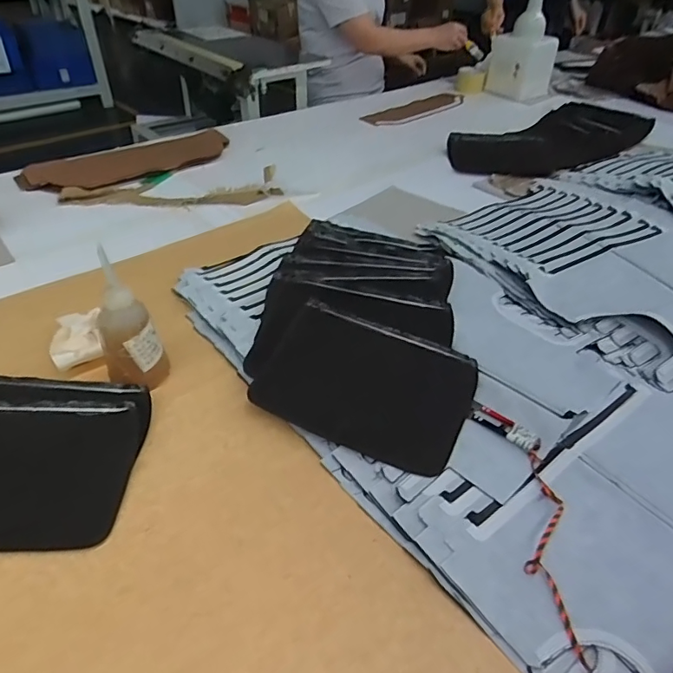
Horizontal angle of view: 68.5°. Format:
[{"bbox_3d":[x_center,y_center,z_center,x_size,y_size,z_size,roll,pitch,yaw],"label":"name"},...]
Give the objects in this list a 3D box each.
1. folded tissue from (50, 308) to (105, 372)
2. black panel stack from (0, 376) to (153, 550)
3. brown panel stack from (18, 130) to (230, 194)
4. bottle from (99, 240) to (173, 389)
[{"bbox_3d":[-0.316,0.003,0.603,0.055,0.020,0.085,-14,43,-18],"label":"folded tissue"},{"bbox_3d":[-0.306,0.115,0.482,0.216,0.027,0.181,3,40,1],"label":"black panel stack"},{"bbox_3d":[-0.426,-0.372,1.046,0.428,0.021,0.157,-26,47,-29],"label":"brown panel stack"},{"bbox_3d":[-0.225,-0.008,0.535,0.062,0.156,0.054,-20,45,-23],"label":"bottle"}]

